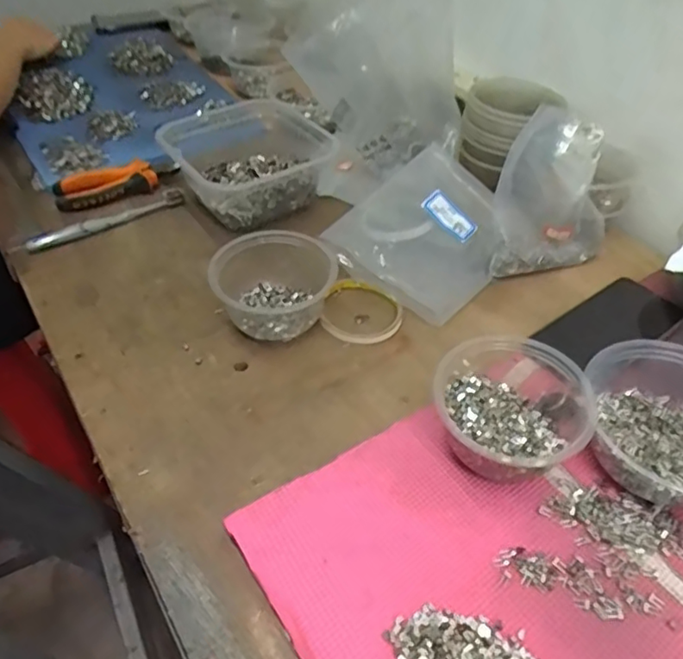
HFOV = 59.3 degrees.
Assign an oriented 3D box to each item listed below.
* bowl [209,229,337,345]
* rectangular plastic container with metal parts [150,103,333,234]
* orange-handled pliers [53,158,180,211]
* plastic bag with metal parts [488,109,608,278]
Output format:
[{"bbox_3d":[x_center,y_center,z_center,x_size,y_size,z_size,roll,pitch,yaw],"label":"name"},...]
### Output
[{"bbox_3d":[-0.063,-0.042,0.575,0.117,0.064,0.096,-9,46,-9],"label":"bowl"},{"bbox_3d":[-0.107,-0.208,0.720,0.175,0.060,0.173,-27,51,-22],"label":"rectangular plastic container with metal parts"},{"bbox_3d":[-0.273,-0.181,0.731,0.144,0.020,0.057,-21,50,-17],"label":"orange-handled pliers"},{"bbox_3d":[0.220,-0.144,0.620,0.129,0.166,0.044,-8,32,-8],"label":"plastic bag with metal parts"}]

